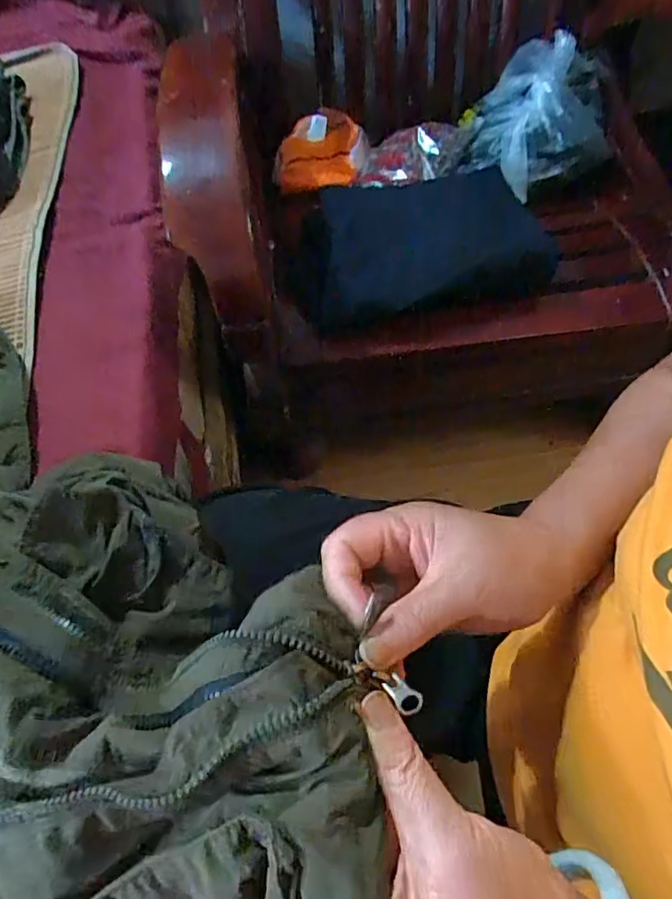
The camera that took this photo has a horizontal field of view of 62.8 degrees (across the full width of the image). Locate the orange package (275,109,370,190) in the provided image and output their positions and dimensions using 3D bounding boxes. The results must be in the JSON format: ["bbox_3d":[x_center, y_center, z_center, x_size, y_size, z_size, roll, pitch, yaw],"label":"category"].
[{"bbox_3d":[-0.024,-0.467,0.865,0.146,0.088,0.067,-2,58,2],"label":"orange package"}]

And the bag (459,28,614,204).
[{"bbox_3d":[0.294,-0.474,0.774,0.181,0.095,0.218,17,61,13],"label":"bag"}]

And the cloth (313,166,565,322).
[{"bbox_3d":[0.123,-0.276,0.724,0.305,0.033,0.236,-7,58,-1],"label":"cloth"}]

